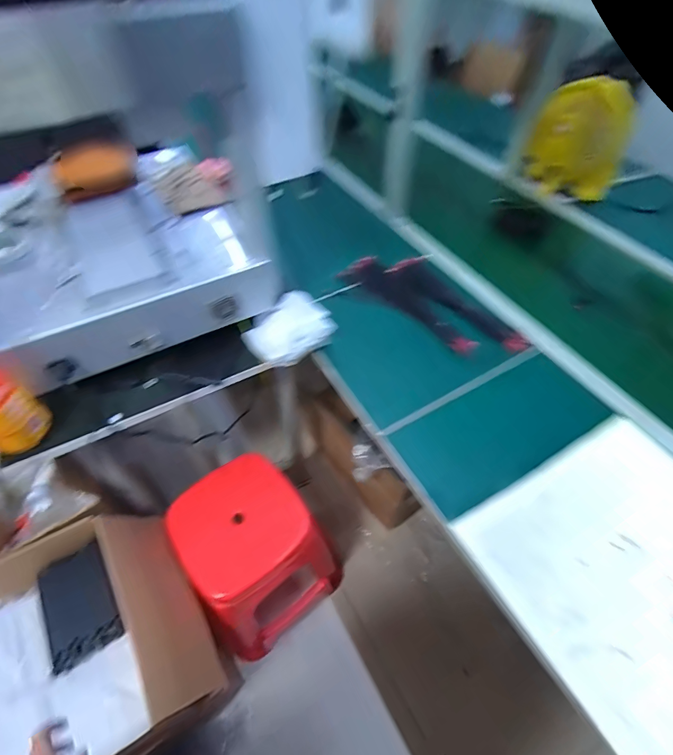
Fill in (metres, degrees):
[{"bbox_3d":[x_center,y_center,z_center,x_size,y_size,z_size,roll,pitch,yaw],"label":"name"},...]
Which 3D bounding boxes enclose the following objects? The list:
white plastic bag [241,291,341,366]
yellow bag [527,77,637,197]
[{"bbox_3d":[-0.096,-0.094,0.800,0.170,0.063,0.127,-31,59,-22],"label":"white plastic bag"},{"bbox_3d":[0.654,-0.625,1.062,0.242,0.278,0.071,15,54,12],"label":"yellow bag"}]

